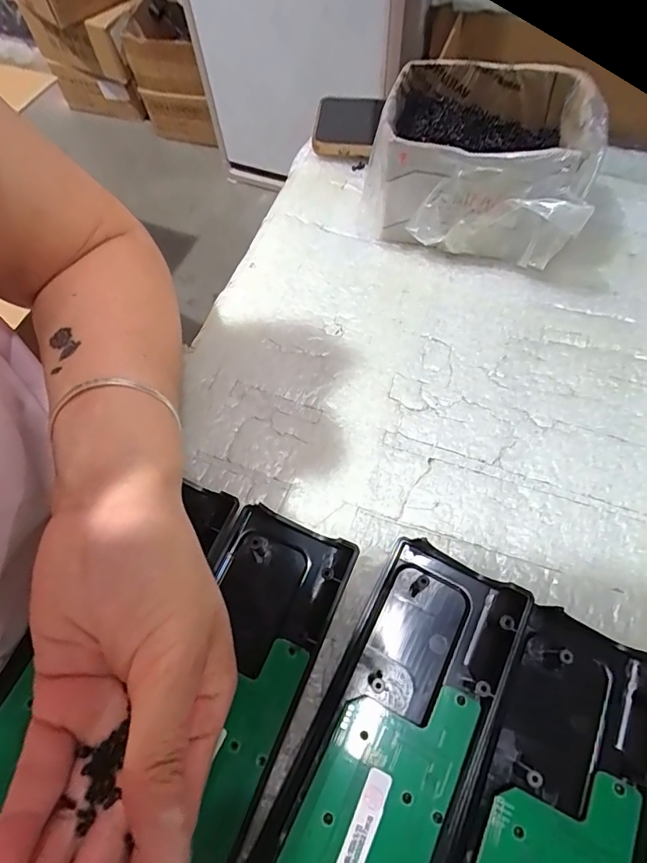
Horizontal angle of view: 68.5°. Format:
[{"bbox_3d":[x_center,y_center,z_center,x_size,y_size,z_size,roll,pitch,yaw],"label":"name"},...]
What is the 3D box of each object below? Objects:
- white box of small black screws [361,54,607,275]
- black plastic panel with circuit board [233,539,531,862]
[{"bbox_3d":[0.120,-0.186,0.331,0.165,0.077,0.115,17,67,10],"label":"white box of small black screws"},{"bbox_3d":[0.012,0.169,0.200,0.074,0.016,0.244,24,68,13],"label":"black plastic panel with circuit board"}]

